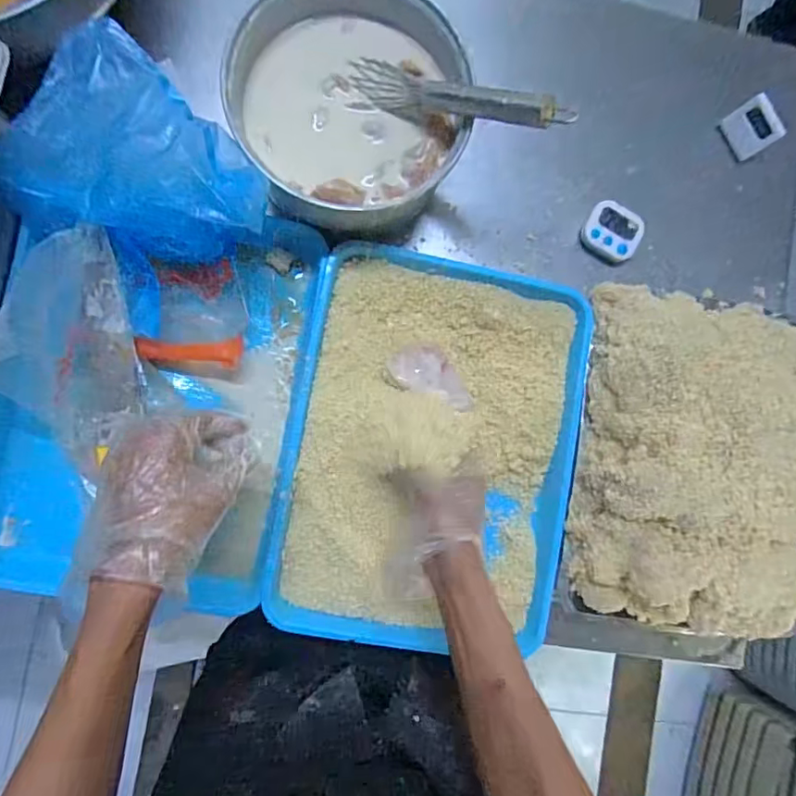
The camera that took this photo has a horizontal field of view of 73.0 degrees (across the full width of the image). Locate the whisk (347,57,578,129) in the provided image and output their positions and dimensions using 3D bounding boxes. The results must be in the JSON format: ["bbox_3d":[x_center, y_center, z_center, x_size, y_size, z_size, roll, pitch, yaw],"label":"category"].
[{"bbox_3d":[0.050,-0.282,0.513,0.240,0.045,0.055,29,83,31],"label":"whisk"}]

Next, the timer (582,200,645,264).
[{"bbox_3d":[0.261,-0.202,0.651,0.066,0.016,0.068,28,84,-5],"label":"timer"}]

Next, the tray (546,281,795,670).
[{"bbox_3d":[0.318,0.098,0.590,0.253,0.120,0.398,12,86,-6],"label":"tray"}]

